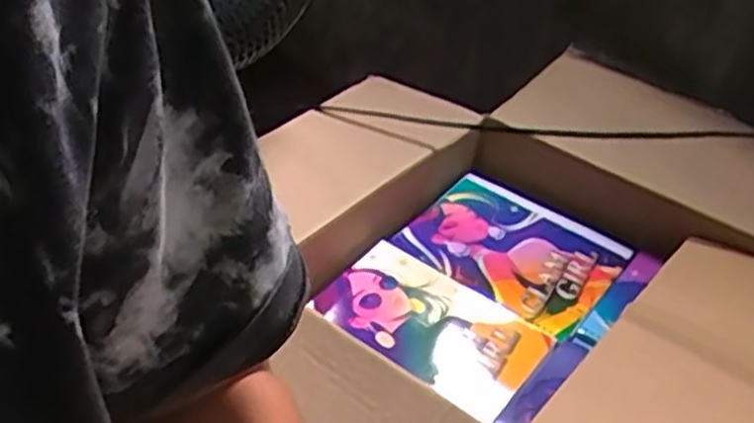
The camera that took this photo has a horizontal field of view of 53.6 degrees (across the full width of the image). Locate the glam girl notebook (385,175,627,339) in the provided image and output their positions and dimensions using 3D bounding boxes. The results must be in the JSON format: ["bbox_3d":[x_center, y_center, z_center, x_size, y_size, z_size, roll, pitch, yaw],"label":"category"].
[{"bbox_3d":[0.133,0.040,0.754,0.197,0.025,0.158,24,41,26],"label":"glam girl notebook"}]

